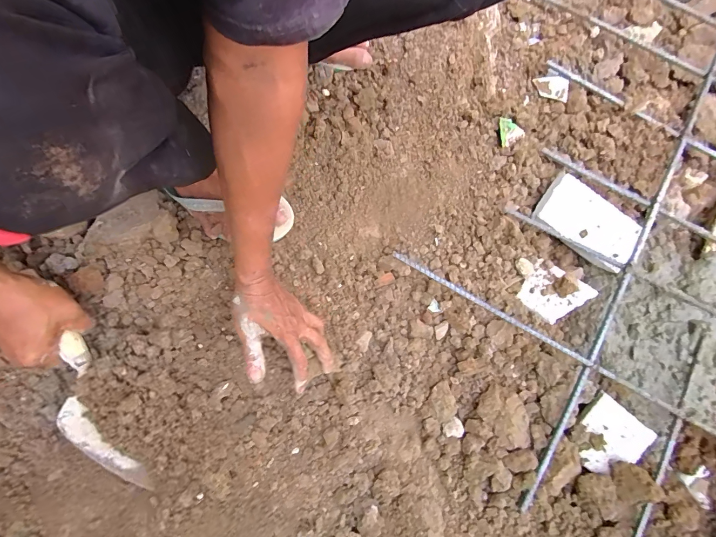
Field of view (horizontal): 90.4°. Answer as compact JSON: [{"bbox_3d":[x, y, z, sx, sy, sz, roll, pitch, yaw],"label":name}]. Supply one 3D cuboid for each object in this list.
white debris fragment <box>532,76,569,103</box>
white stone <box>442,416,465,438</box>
[{"bbox_3d":[0.410,-0.384,0.753,0.076,0.007,0.043,28,110,25],"label":"white debris fragment"},{"bbox_3d":[0.163,0.275,0.615,0.037,0.017,0.029,-10,79,-3],"label":"white stone"}]

